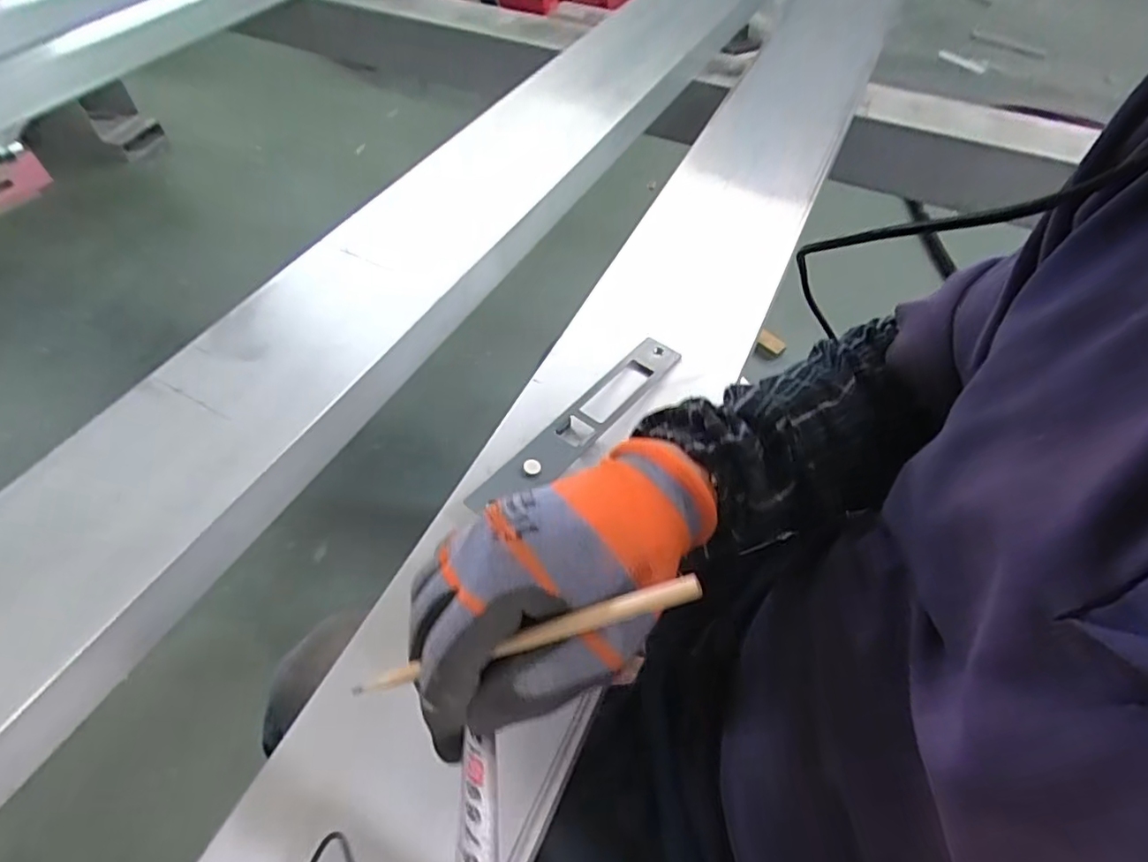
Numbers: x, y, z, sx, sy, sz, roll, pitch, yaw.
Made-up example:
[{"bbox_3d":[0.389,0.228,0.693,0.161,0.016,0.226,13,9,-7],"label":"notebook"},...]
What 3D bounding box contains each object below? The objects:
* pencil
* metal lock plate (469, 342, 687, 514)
[{"bbox_3d":[-0.026,0.089,0.263,0.167,0.007,0.008,-22,50,16],"label":"pencil"},{"bbox_3d":[0.008,-0.007,0.471,0.035,0.014,0.213,33,60,22],"label":"metal lock plate"}]

